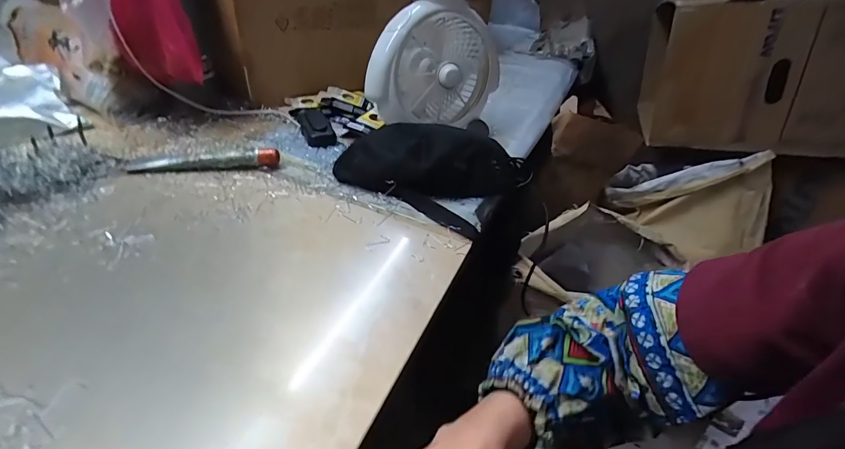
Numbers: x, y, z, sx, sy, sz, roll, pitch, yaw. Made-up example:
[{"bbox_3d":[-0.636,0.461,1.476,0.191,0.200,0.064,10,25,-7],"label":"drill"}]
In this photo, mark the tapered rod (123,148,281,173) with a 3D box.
[{"bbox_3d":[-0.321,-0.096,0.595,0.202,0.030,0.026,-3,40,-11],"label":"tapered rod"}]

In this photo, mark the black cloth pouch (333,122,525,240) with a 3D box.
[{"bbox_3d":[0.010,-0.086,0.583,0.246,0.090,0.135,20,41,17],"label":"black cloth pouch"}]

